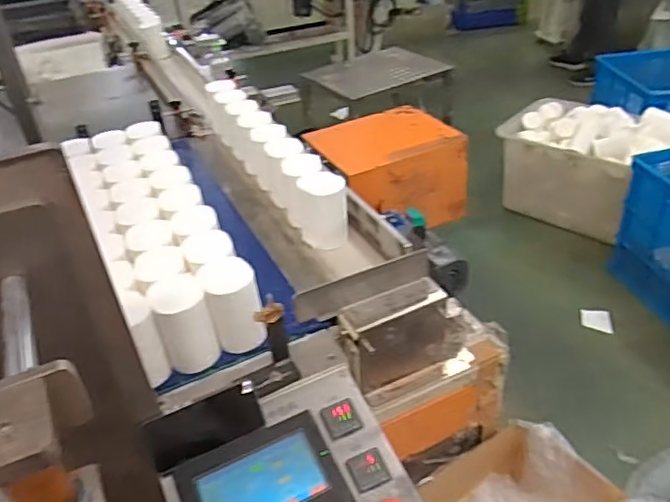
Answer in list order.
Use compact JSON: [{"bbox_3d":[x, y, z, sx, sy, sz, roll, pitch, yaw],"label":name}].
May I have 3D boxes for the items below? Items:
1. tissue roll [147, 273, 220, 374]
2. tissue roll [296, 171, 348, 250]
[{"bbox_3d":[-0.240,0.113,0.931,0.080,0.134,0.090,-17,38,-17],"label":"tissue roll"},{"bbox_3d":[-0.024,-0.083,1.159,0.095,0.144,0.098,-5,36,0],"label":"tissue roll"}]

